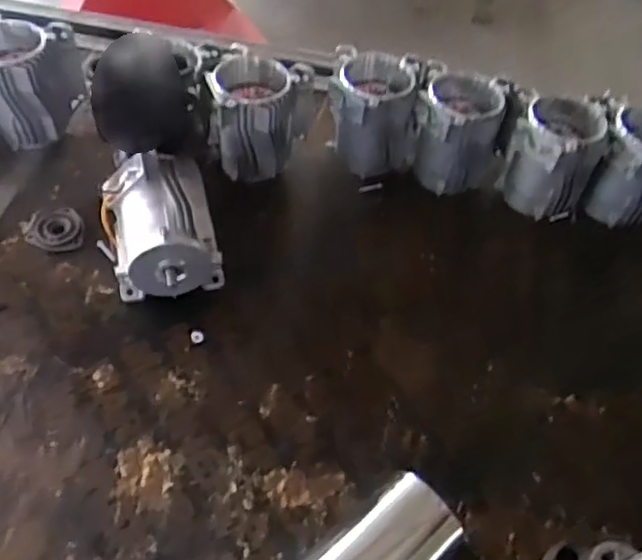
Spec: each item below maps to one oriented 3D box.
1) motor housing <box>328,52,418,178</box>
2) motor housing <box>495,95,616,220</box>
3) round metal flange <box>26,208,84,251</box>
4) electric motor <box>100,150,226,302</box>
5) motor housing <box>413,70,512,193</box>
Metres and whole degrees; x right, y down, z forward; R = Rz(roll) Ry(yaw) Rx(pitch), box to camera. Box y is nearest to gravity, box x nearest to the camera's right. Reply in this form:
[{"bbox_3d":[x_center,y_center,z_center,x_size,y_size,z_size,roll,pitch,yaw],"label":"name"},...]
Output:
[{"bbox_3d":[0.074,-0.220,0.859,0.111,0.130,0.095,-20,58,-19],"label":"motor housing"},{"bbox_3d":[0.317,-0.165,0.857,0.107,0.144,0.111,3,54,-3],"label":"motor housing"},{"bbox_3d":[-0.329,-0.063,0.790,0.069,0.008,0.064,3,54,-3],"label":"round metal flange"},{"bbox_3d":[-0.185,-0.057,0.734,0.120,0.115,0.153,-13,56,-14],"label":"electric motor"},{"bbox_3d":[0.186,-0.193,0.856,0.115,0.127,0.098,20,55,9],"label":"motor housing"}]

